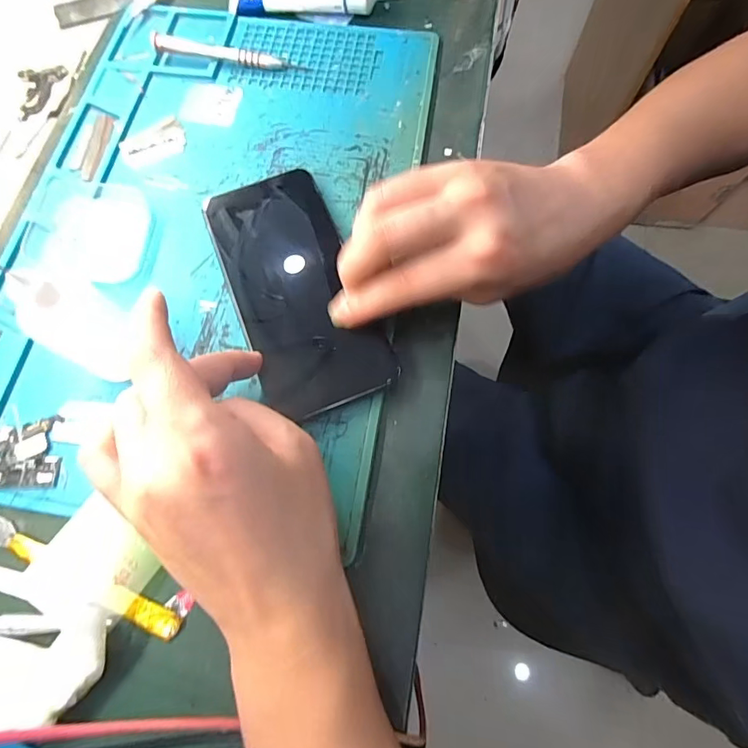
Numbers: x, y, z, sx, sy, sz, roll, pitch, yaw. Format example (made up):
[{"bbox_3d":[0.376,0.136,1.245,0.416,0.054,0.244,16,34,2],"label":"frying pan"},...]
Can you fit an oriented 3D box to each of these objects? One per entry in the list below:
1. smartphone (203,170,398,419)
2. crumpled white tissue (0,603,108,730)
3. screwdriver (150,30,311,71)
[{"bbox_3d":[-0.047,-0.052,0.269,0.072,0.010,0.153,-21,76,-7],"label":"smartphone"},{"bbox_3d":[-0.153,0.134,0.201,0.069,0.017,0.042,-16,71,-5],"label":"crumpled white tissue"},{"bbox_3d":[-0.106,-0.234,0.331,0.112,0.014,0.011,10,71,4],"label":"screwdriver"}]

